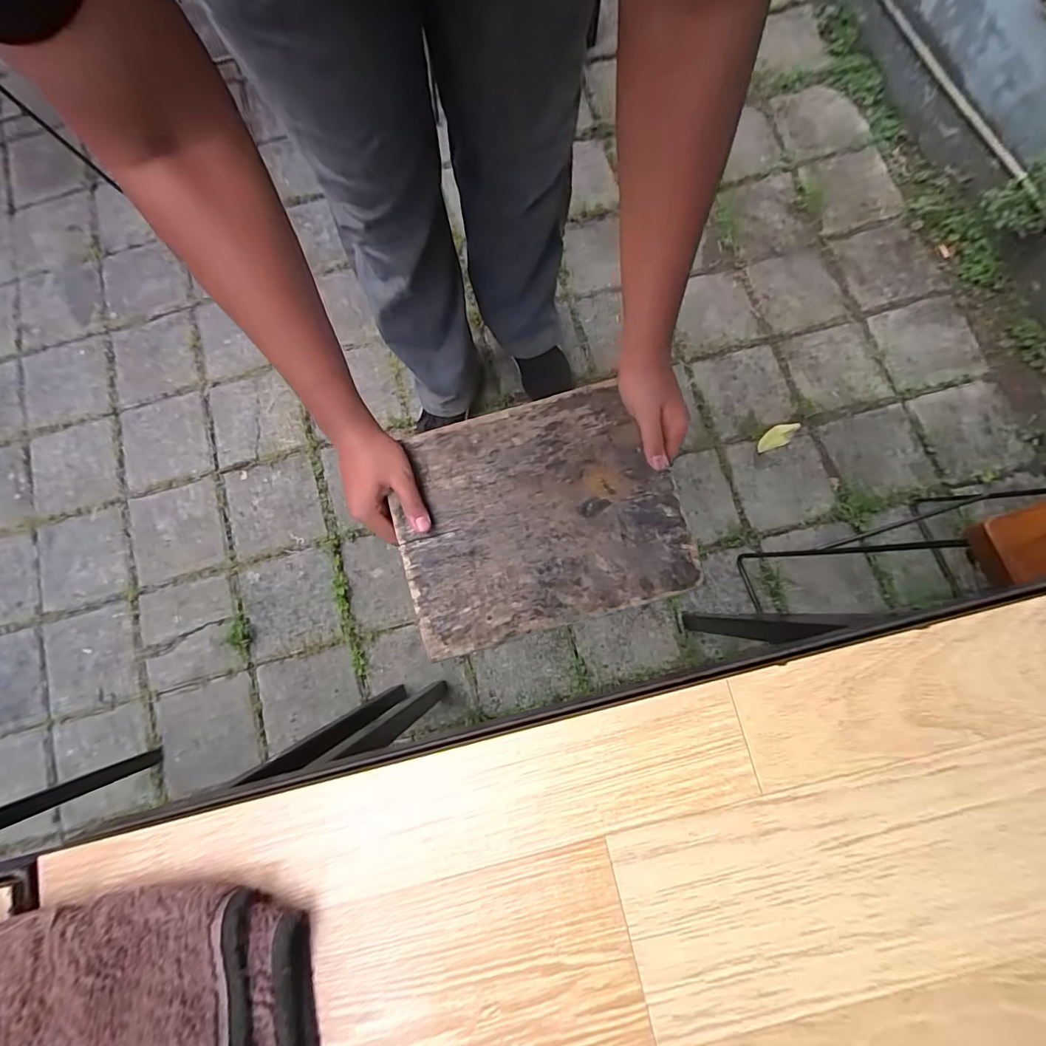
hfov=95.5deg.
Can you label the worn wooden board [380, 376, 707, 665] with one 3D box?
[{"bbox_3d":[0.012,-0.010,0.500,0.283,0.013,0.233,-16,79,-2],"label":"worn wooden board"}]

